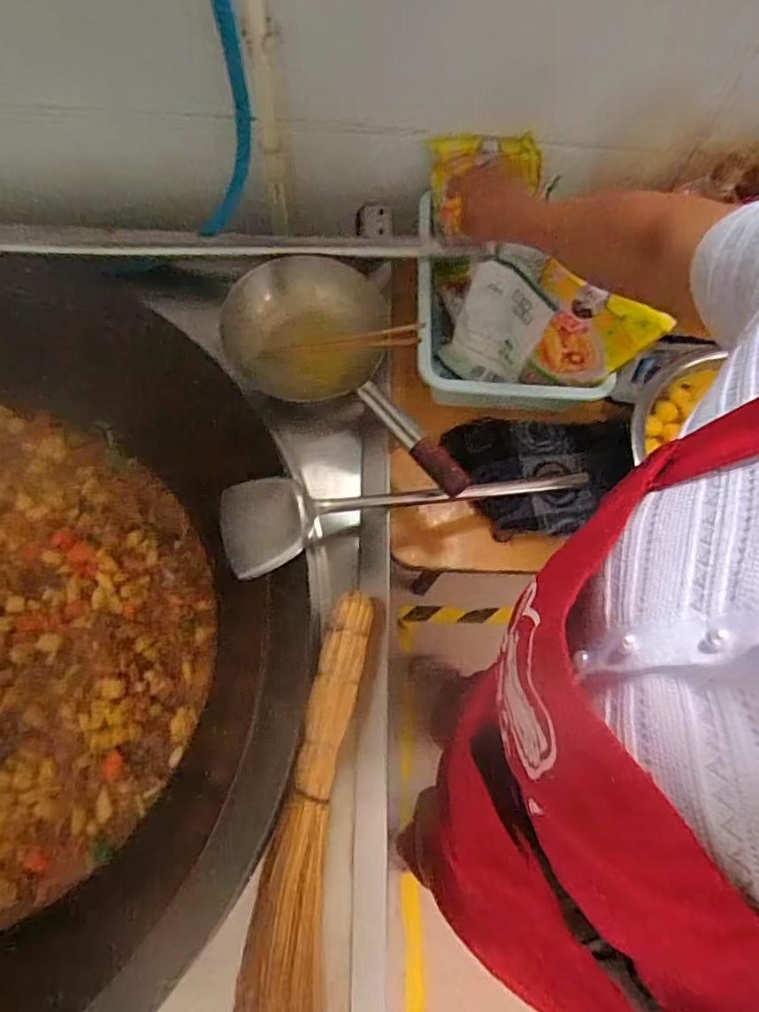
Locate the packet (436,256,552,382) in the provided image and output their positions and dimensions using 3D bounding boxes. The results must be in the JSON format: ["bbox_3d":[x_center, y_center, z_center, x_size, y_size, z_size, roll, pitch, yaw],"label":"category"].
[{"bbox_3d":[0.164,-0.246,0.789,0.118,0.164,0.024,39,49,11],"label":"packet"}]

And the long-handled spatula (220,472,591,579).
[{"bbox_3d":[0.055,-0.001,0.711,0.493,0.045,0.103,-7,71,-18],"label":"long-handled spatula"}]

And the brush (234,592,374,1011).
[{"bbox_3d":[-0.068,0.350,0.575,0.101,0.053,0.512,9,71,1],"label":"brush"}]

